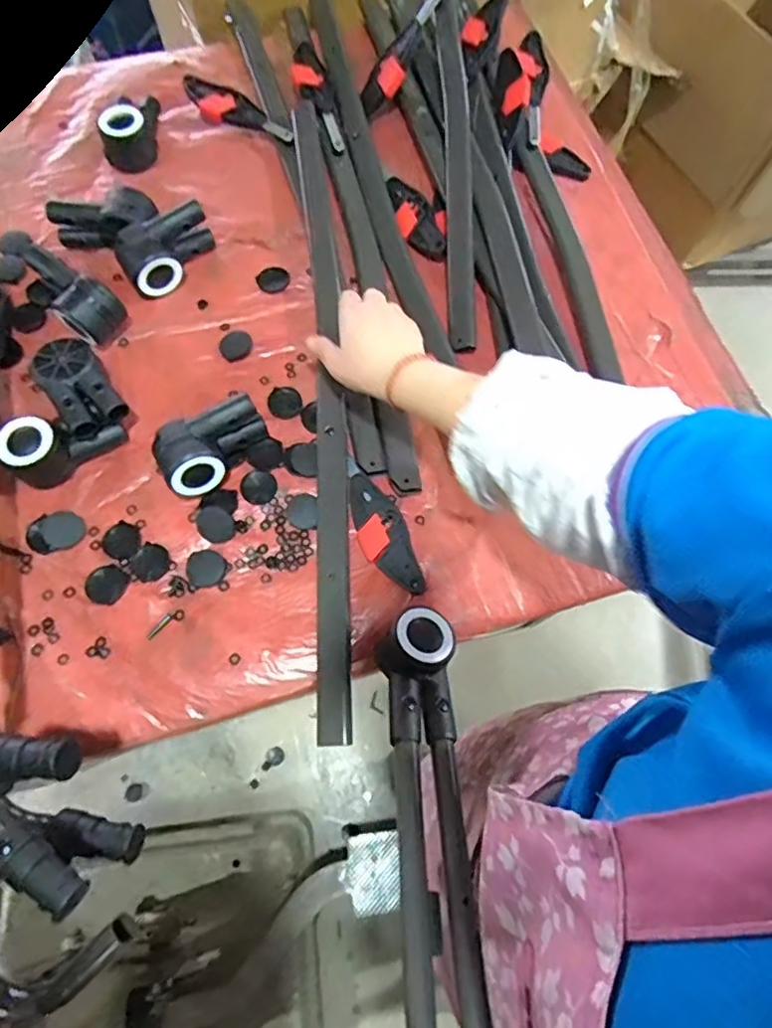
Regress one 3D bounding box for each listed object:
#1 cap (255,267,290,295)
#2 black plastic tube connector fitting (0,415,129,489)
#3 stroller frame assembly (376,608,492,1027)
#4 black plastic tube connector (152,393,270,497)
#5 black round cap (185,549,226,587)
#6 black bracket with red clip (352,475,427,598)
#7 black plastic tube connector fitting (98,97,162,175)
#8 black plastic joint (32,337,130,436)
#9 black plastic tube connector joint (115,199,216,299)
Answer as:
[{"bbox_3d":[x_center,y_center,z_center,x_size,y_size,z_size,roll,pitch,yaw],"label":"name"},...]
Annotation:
[{"bbox_3d":[-0.124,-0.259,0.662,0.036,0.009,0.032,-8,69,-5],"label":"cap"},{"bbox_3d":[-0.303,-0.068,0.563,0.103,0.047,0.053,-32,73,-13],"label":"black plastic tube connector fitting"},{"bbox_3d":[0.026,0.258,0.385,0.083,0.047,0.408,1,53,-2],"label":"stroller frame assembly"},{"bbox_3d":[-0.157,-0.059,0.556,0.100,0.061,0.056,-25,72,-11],"label":"black plastic tube connector"},{"bbox_3d":[-0.165,0.049,0.550,0.034,0.004,0.036,1,69,-2],"label":"black round cap"},{"bbox_3d":[-0.003,0.018,0.554,0.044,0.011,0.121,-16,70,-8],"label":"black bracket with red clip"},{"bbox_3d":[-0.303,-0.460,0.713,0.059,0.045,0.106,-2,69,-3],"label":"black plastic tube connector fitting"},{"bbox_3d":[-0.293,-0.118,0.578,0.058,0.050,0.099,-32,73,-13],"label":"black plastic joint"},{"bbox_3d":[-0.230,-0.278,0.640,0.102,0.065,0.057,-25,72,-11],"label":"black plastic tube connector joint"}]

